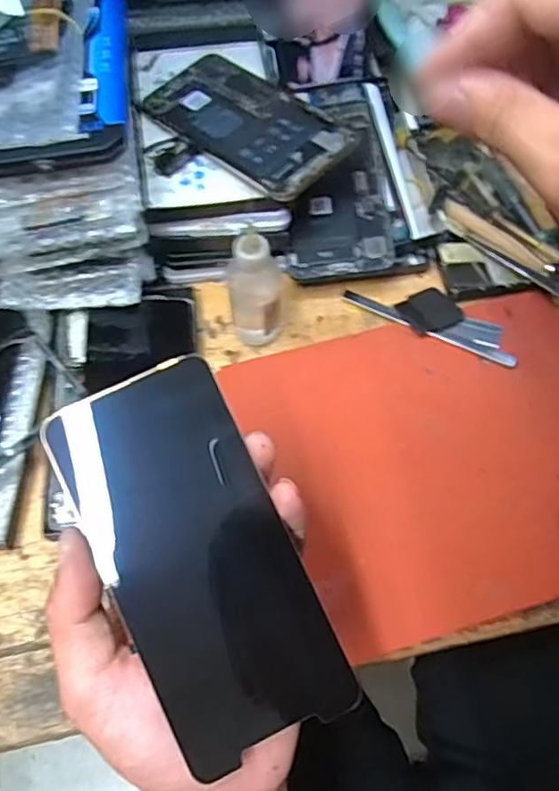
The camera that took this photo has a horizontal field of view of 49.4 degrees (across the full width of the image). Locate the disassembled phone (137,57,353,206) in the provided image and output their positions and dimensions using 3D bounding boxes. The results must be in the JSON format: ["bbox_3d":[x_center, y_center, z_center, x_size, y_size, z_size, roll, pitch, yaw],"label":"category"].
[{"bbox_3d":[-0.025,-0.195,0.431,0.155,0.007,0.078,39,74,23],"label":"disassembled phone"}]

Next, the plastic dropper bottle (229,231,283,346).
[{"bbox_3d":[-0.014,-0.065,0.390,0.033,0.089,0.029,-4,64,-3],"label":"plastic dropper bottle"}]

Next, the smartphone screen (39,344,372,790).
[{"bbox_3d":[-0.032,0.063,0.240,0.070,0.008,0.147,-24,84,-10],"label":"smartphone screen"}]

